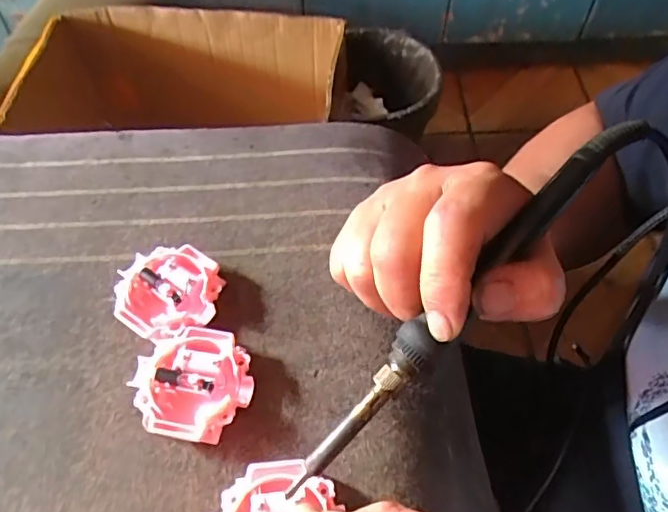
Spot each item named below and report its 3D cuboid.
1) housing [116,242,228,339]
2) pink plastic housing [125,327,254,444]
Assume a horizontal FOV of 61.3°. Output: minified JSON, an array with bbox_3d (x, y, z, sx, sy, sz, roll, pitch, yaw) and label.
[{"bbox_3d":[-0.086,0.019,0.295,0.053,0.016,0.051,-1,56,1],"label":"housing"},{"bbox_3d":[-0.066,0.060,0.267,0.053,0.015,0.051,-1,56,1],"label":"pink plastic housing"}]

